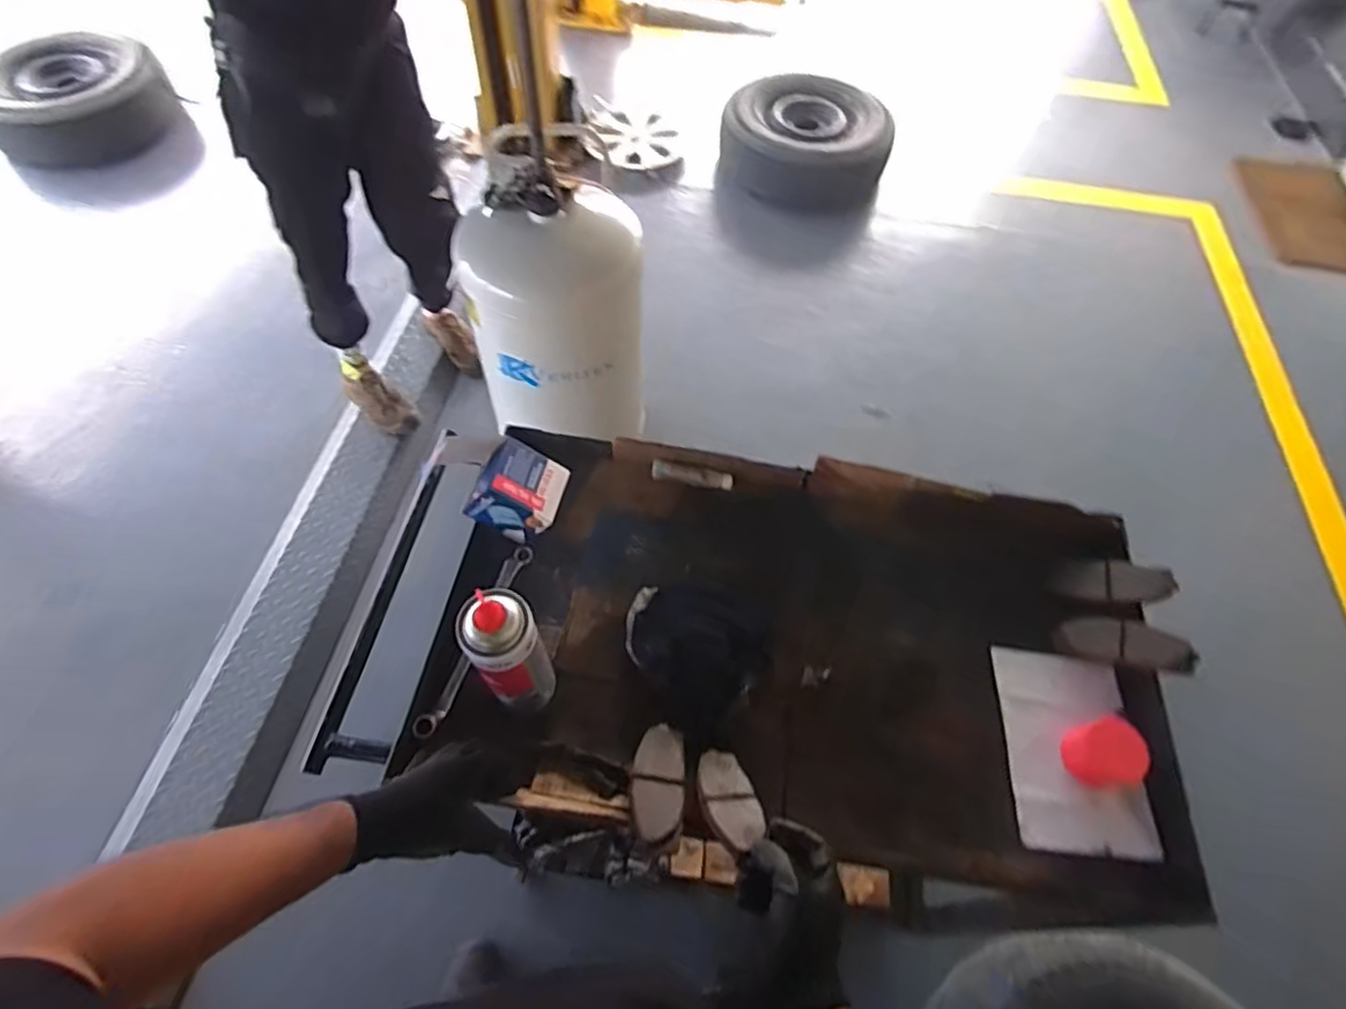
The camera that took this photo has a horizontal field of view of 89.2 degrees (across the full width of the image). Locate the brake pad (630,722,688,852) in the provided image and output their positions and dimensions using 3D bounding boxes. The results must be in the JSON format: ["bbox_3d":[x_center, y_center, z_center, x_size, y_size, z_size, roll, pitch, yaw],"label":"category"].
[{"bbox_3d":[-0.014,0.278,0.691,0.053,0.017,0.140,4,30,0],"label":"brake pad"}]

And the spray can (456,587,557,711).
[{"bbox_3d":[-0.157,0.145,0.657,0.063,0.191,0.054,-31,64,-20],"label":"spray can"}]

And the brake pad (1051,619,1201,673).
[{"bbox_3d":[0.529,0.165,0.799,0.139,0.023,0.051,7,57,18],"label":"brake pad"}]

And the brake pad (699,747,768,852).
[{"bbox_3d":[0.054,0.286,0.668,0.051,0.011,0.126,-6,19,-6],"label":"brake pad"}]

